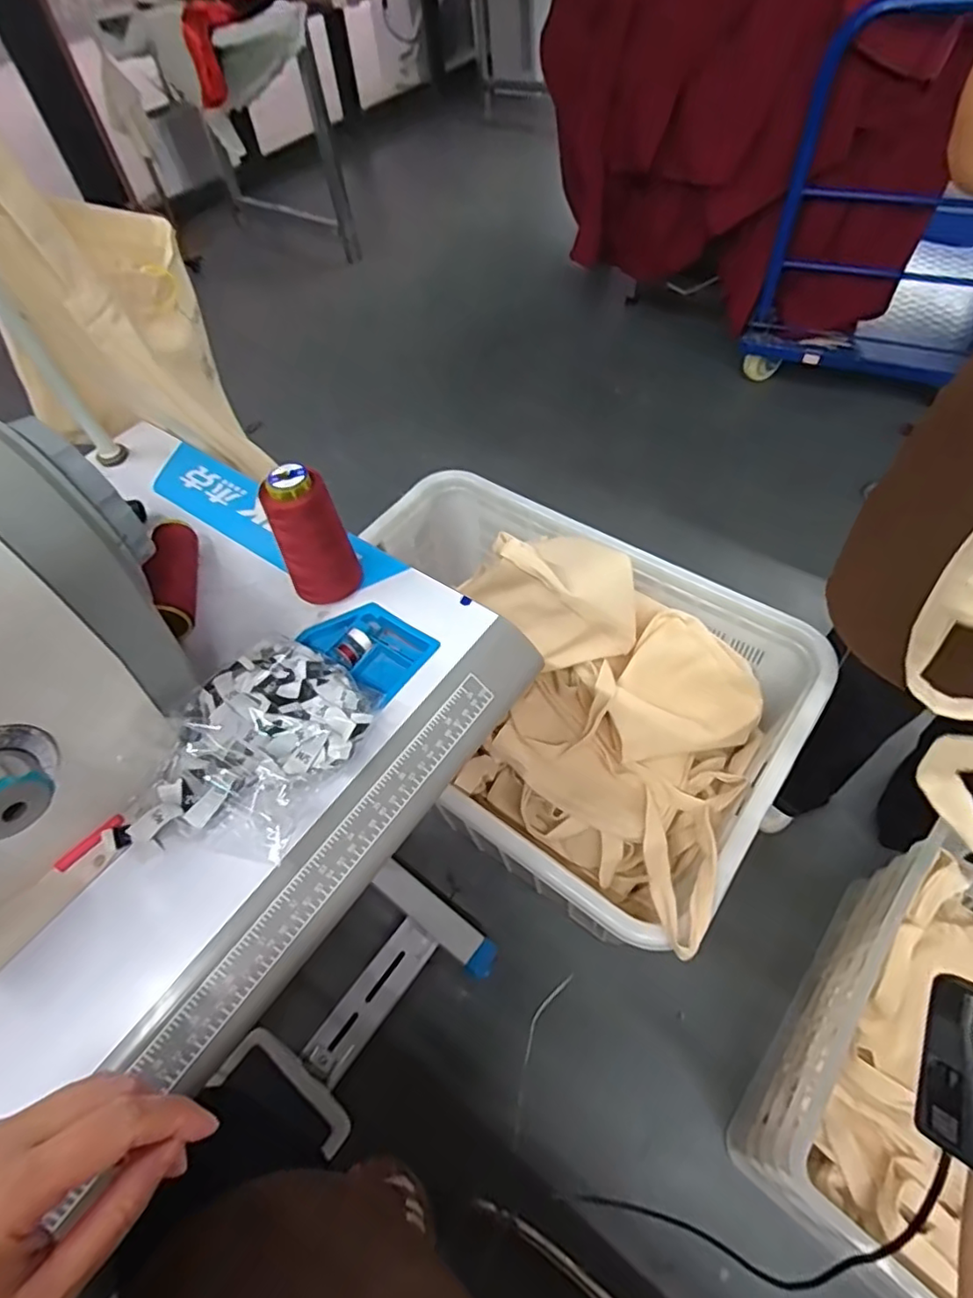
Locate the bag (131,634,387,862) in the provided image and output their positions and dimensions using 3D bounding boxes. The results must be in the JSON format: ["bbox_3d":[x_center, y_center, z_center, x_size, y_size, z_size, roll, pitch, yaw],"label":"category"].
[{"bbox_3d":[-0.150,0.070,0.414,0.111,0.045,0.155,24,61,18],"label":"bag"}]

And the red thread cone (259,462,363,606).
[{"bbox_3d":[-0.133,-0.082,0.472,0.046,0.109,0.044,16,59,14],"label":"red thread cone"}]

